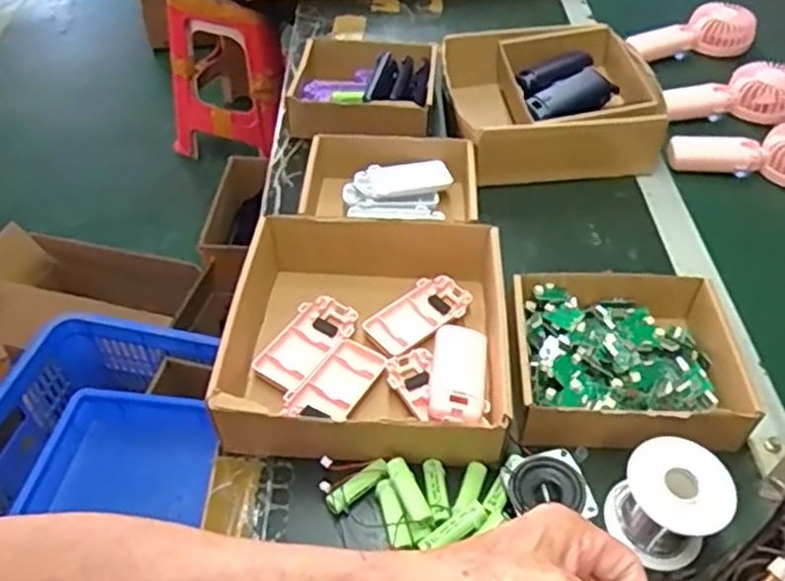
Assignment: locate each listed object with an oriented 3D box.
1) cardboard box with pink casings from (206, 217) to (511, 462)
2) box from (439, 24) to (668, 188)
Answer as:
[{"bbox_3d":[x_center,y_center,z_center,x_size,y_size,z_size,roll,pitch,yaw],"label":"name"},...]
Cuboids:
[{"bbox_3d":[-0.021,0.033,0.555,0.217,0.059,0.220,3,47,2],"label":"cardboard box with pink casings"},{"bbox_3d":[0.174,-0.218,0.781,0.217,0.076,0.225,-8,47,-8],"label":"box"}]

